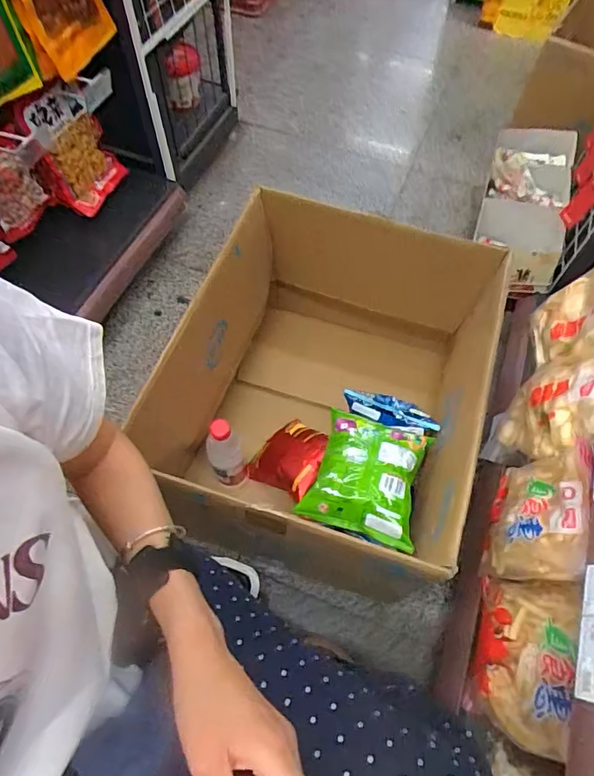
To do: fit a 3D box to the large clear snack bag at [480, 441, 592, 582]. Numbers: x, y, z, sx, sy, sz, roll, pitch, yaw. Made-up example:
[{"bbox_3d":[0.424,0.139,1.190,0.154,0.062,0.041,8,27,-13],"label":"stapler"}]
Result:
[{"bbox_3d":[0.334,0.174,0.678,0.073,0.179,0.173,20,62,9],"label":"large clear snack bag"}]

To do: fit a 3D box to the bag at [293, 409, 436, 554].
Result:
[{"bbox_3d":[0.102,0.118,0.692,0.150,0.048,0.180,20,62,9],"label":"bag"}]

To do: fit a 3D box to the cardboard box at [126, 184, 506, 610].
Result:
[{"bbox_3d":[0.055,0.028,0.907,0.480,0.419,0.574,20,62,9],"label":"cardboard box"}]

